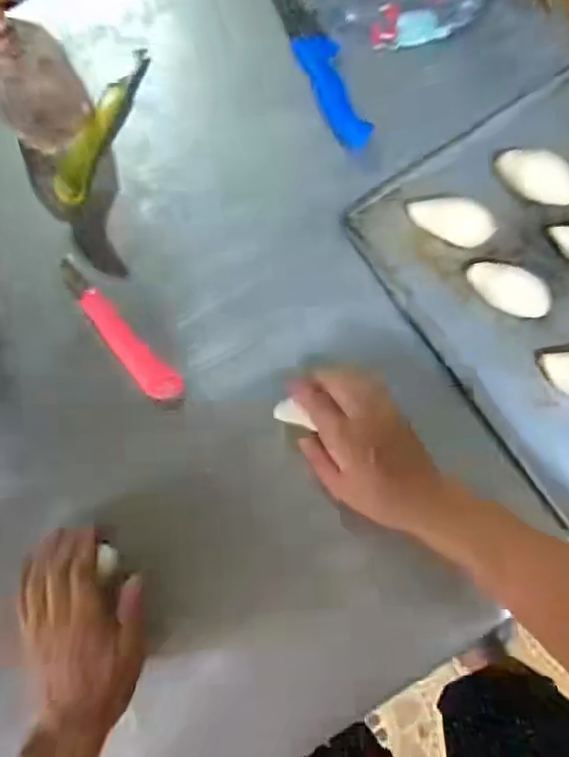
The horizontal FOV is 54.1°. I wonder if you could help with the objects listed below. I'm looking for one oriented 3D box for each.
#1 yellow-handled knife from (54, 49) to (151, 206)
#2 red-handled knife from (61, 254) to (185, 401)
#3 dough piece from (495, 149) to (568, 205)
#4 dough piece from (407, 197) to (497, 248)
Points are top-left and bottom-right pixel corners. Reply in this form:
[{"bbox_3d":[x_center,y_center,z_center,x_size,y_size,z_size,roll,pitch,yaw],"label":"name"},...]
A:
[{"bbox_3d":[-0.191,-0.265,0.581,0.036,0.016,0.184,20,81,4],"label":"yellow-handled knife"},{"bbox_3d":[-0.163,-0.048,0.551,0.031,0.028,0.171,-39,82,-6],"label":"red-handled knife"},{"bbox_3d":[0.244,-0.193,0.531,0.084,0.023,0.036,24,81,5],"label":"dough piece"},{"bbox_3d":[0.161,-0.155,0.535,0.083,0.019,0.041,30,82,6],"label":"dough piece"}]

